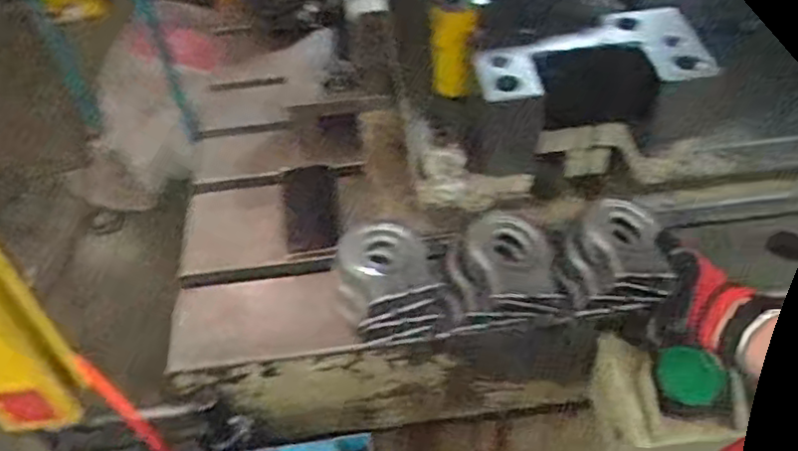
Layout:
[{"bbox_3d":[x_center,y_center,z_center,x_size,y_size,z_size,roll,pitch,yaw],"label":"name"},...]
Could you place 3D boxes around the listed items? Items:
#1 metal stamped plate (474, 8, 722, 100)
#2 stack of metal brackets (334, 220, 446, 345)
[{"bbox_3d":[0.195,-0.180,0.717,0.228,0.034,0.105,-9,46,-3],"label":"metal stamped plate"},{"bbox_3d":[-0.013,0.067,0.787,0.116,0.085,0.130,-13,47,-7],"label":"stack of metal brackets"}]

